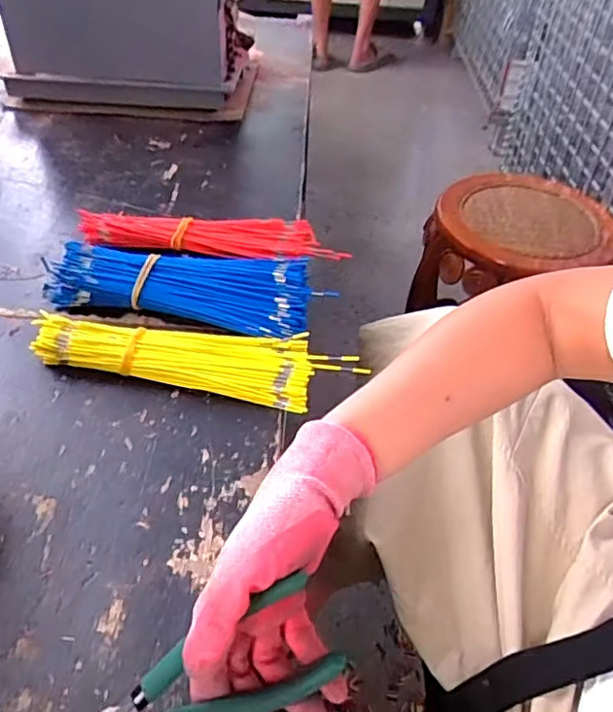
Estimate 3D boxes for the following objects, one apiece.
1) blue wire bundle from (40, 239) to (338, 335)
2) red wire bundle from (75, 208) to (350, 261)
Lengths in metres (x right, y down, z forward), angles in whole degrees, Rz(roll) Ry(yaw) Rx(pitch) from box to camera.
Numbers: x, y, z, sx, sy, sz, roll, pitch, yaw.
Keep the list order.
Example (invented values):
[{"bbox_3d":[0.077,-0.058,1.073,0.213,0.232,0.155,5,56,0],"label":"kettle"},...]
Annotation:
[{"bbox_3d":[-0.114,-0.069,0.589,0.260,0.044,0.094,10,45,5],"label":"blue wire bundle"},{"bbox_3d":[-0.101,-0.128,0.656,0.278,0.031,0.047,4,45,-1],"label":"red wire bundle"}]

